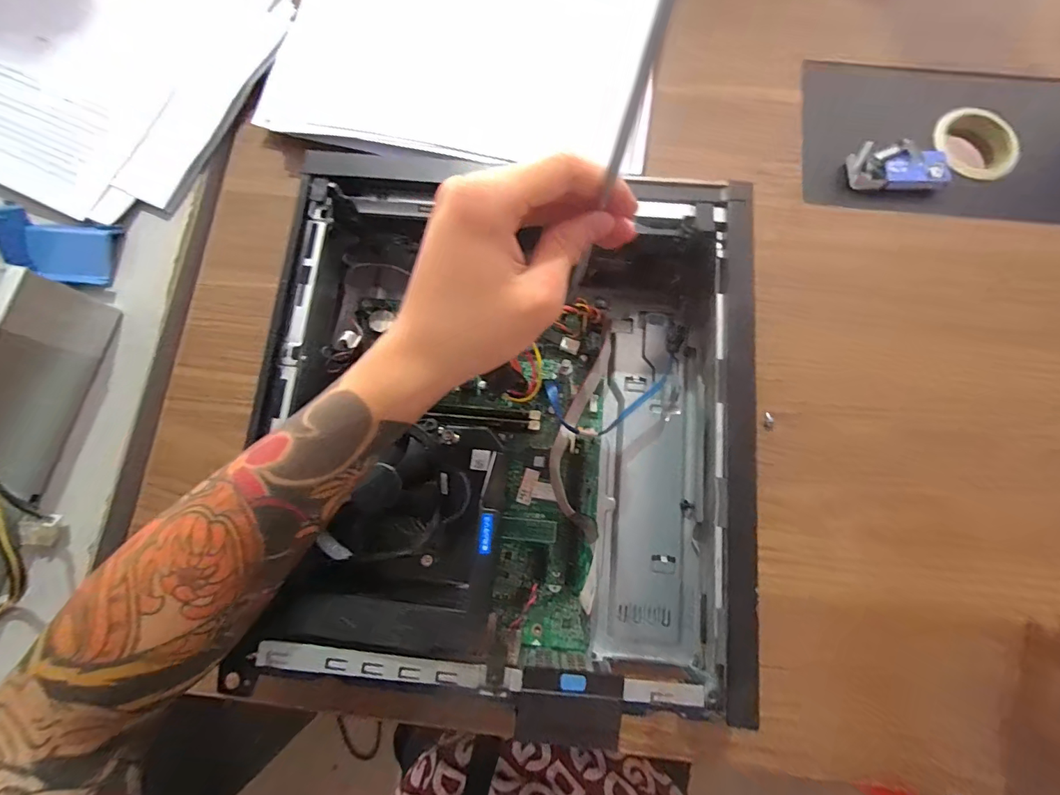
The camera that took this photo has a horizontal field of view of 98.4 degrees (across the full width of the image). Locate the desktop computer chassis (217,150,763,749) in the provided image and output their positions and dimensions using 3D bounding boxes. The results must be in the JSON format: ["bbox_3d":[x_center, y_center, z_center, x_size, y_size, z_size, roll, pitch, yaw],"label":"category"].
[{"bbox_3d":[-0.012,0.025,0.306,0.279,0.100,0.308,5,78,3],"label":"desktop computer chassis"}]

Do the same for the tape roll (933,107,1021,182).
[{"bbox_3d":[0.392,-0.223,0.404,0.066,0.019,0.066,0,77,1],"label":"tape roll"}]

